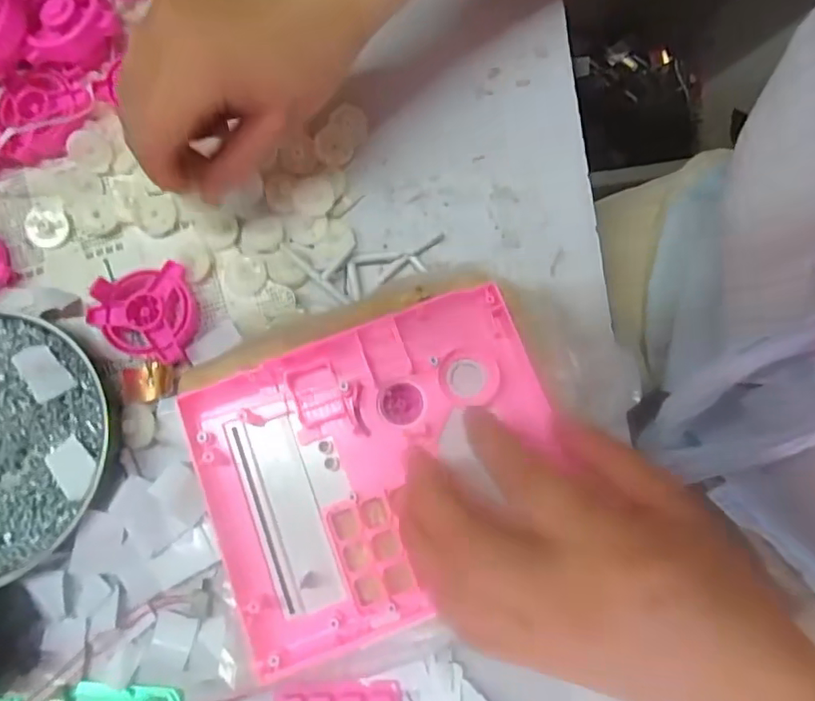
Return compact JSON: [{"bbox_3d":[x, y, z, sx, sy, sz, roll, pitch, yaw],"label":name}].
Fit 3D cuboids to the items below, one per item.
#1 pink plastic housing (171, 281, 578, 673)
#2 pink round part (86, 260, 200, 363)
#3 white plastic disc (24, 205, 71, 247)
[{"bbox_3d":[-0.011,0.055,0.269,0.161,0.019,0.134,-18,78,-5],"label":"pink plastic housing"},{"bbox_3d":[-0.139,-0.016,0.303,0.053,0.022,0.052,0,77,-1],"label":"pink round part"},{"bbox_3d":[-0.206,-0.071,0.326,0.026,0.004,0.023,20,78,3],"label":"white plastic disc"}]

